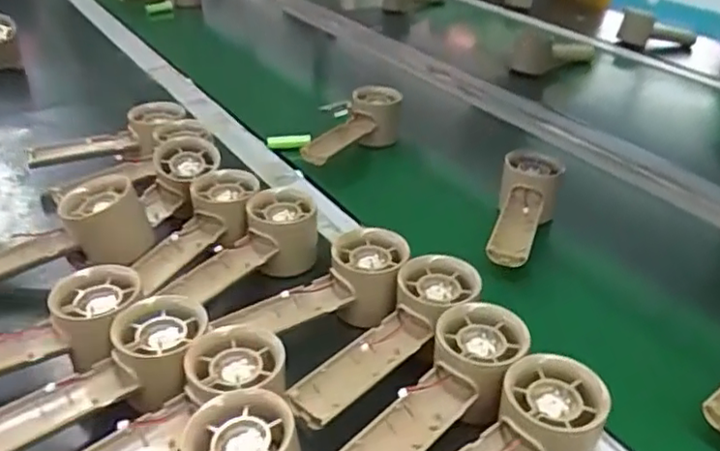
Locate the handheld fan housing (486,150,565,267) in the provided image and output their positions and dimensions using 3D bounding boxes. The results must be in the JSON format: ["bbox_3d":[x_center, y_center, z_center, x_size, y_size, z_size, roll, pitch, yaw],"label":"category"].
[{"bbox_3d":[0.149,-0.013,0.588,0.052,0.041,0.153,12,46,17],"label":"handheld fan housing"}]

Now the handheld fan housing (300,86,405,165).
[{"bbox_3d":[-0.004,-0.105,0.718,0.059,0.059,0.143,16,35,22],"label":"handheld fan housing"}]

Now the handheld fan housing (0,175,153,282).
[{"bbox_3d":[-0.245,0.016,0.504,0.158,0.059,0.053,-19,33,-3],"label":"handheld fan housing"}]

